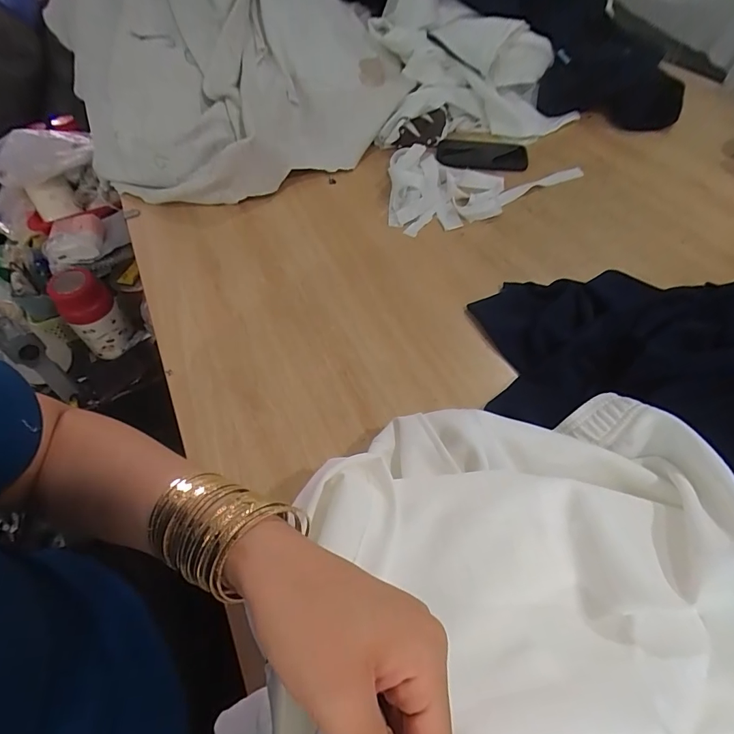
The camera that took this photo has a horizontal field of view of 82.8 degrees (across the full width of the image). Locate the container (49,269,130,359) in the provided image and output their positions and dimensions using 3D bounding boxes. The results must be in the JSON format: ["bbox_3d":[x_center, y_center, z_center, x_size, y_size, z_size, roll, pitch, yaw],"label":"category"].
[{"bbox_3d":[-0.580,-0.114,0.886,0.100,0.189,0.105,-38,61,-22],"label":"container"}]

